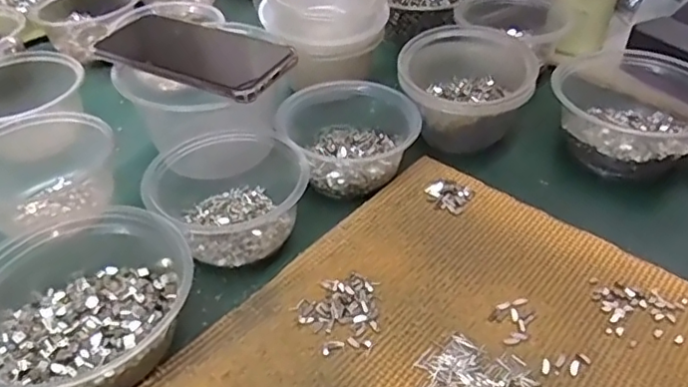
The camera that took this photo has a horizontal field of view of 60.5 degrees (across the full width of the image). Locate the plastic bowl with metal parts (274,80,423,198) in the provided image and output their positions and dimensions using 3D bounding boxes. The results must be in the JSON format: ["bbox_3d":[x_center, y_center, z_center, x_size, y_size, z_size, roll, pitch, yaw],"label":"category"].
[{"bbox_3d":[0.006,-0.051,0.499,0.105,0.052,0.104,0,42,0],"label":"plastic bowl with metal parts"}]

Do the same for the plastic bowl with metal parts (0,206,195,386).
[{"bbox_3d":[-0.172,0.065,0.369,0.143,0.049,0.131,0,42,0],"label":"plastic bowl with metal parts"}]

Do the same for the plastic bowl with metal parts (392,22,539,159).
[{"bbox_3d":[0.107,-0.091,0.525,0.110,0.069,0.103,0,42,0],"label":"plastic bowl with metal parts"}]

